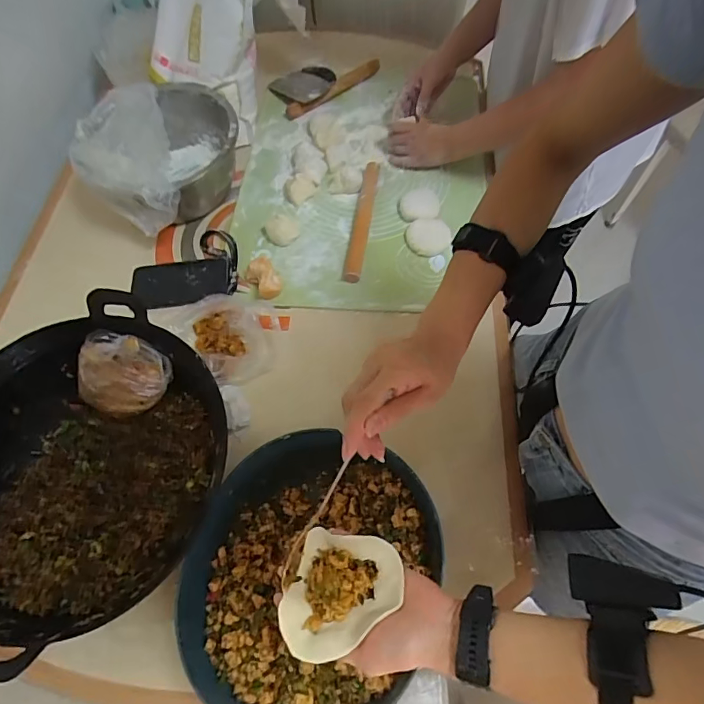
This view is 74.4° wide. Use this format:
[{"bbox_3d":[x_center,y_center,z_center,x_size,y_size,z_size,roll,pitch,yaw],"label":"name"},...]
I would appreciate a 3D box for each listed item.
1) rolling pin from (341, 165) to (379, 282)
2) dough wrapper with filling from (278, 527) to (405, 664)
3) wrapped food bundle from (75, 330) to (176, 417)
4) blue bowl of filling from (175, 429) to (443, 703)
[{"bbox_3d":[0.018,-0.246,0.831,0.031,0.034,0.279,6,63,6],"label":"rolling pin"},{"bbox_3d":[-0.010,0.217,0.414,0.094,0.032,0.106,16,64,11],"label":"dough wrapper with filling"},{"bbox_3d":[-0.287,0.031,0.589,0.106,0.069,0.091,20,65,13],"label":"wrapped food bundle"},{"bbox_3d":[-0.045,0.245,0.518,0.254,0.101,0.284,11,64,9],"label":"blue bowl of filling"}]

